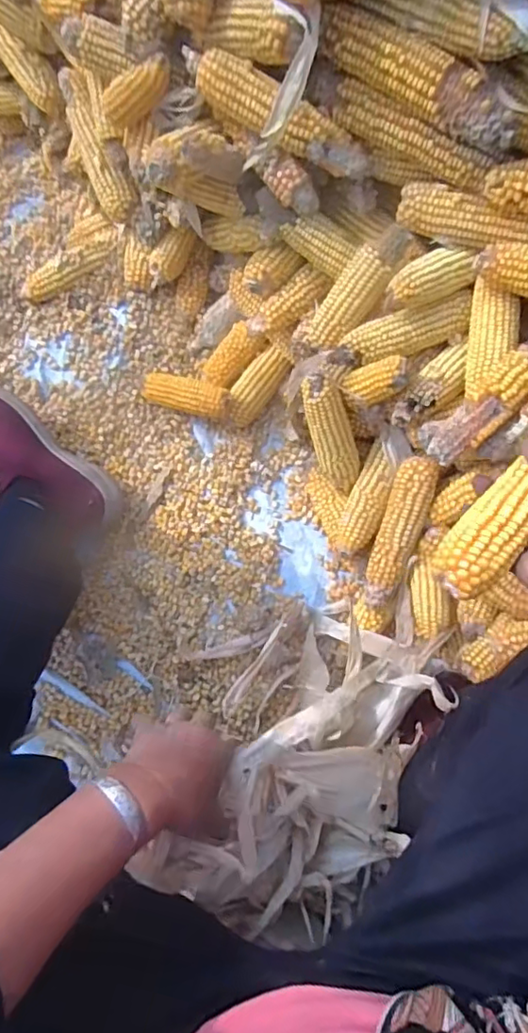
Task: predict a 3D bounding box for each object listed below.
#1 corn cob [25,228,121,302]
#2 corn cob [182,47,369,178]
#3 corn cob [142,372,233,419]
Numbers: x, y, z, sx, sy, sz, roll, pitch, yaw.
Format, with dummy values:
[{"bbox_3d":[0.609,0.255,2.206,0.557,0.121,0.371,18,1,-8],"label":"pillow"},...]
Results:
[{"bbox_3d":[-0.271,-0.353,0.803,0.149,0.039,0.050,-37,79,-7],"label":"corn cob"},{"bbox_3d":[0.012,-0.407,0.574,0.204,0.036,0.038,28,78,-6],"label":"corn cob"},{"bbox_3d":[-0.106,-0.162,0.768,0.133,0.035,0.039,17,77,22],"label":"corn cob"}]

